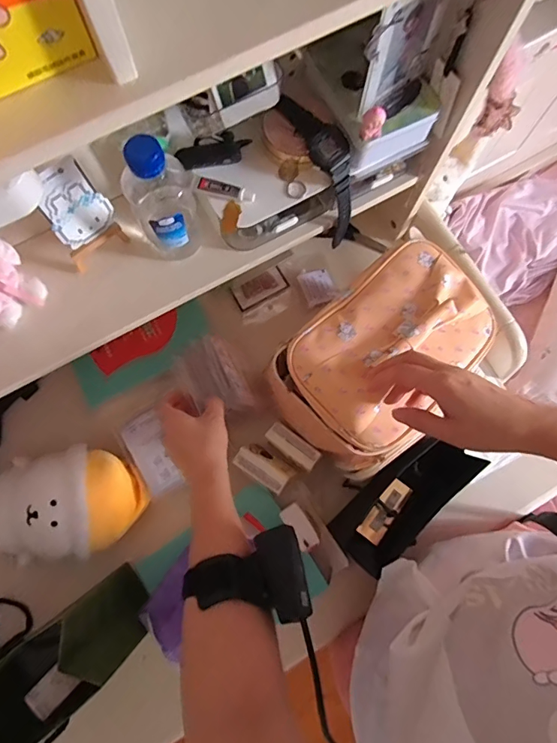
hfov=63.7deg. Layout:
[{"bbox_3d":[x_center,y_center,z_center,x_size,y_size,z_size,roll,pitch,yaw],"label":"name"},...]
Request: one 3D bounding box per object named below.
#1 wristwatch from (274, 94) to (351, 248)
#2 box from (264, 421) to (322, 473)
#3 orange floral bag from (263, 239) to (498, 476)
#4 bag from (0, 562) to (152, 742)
[{"bbox_3d":[0.054,-0.209,0.482,0.040,0.173,0.062,-40,38,-9],"label":"wristwatch"},{"bbox_3d":[0.018,0.096,0.573,0.071,0.032,0.029,38,79,7],"label":"box"},{"bbox_3d":[0.117,-0.017,0.510,0.159,0.134,0.237,42,80,8],"label":"orange floral bag"},{"bbox_3d":[-0.232,0.306,0.457,0.178,0.187,0.086,-35,80,-8],"label":"bag"}]

